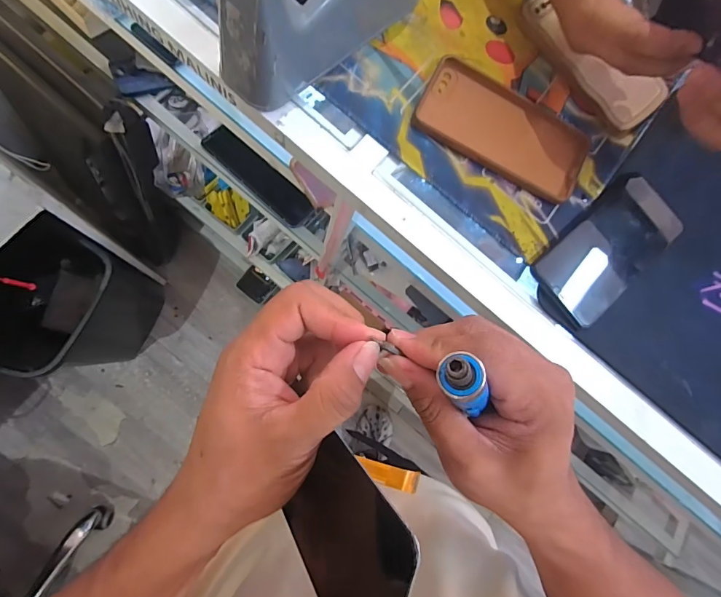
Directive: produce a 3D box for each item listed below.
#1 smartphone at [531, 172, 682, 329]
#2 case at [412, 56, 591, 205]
[{"bbox_3d":[0.223,-0.045,0.374,0.160,0.013,0.071,-41,90,-13],"label":"smartphone"},{"bbox_3d":[0.128,-0.151,0.373,0.155,0.010,0.080,27,78,-5],"label":"case"}]

